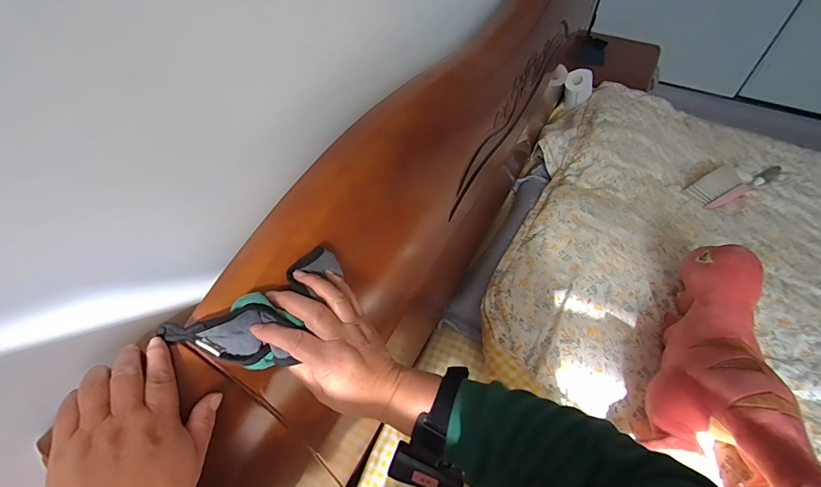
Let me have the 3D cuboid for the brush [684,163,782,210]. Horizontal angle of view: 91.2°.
[{"bbox_3d":[0.946,-0.182,1.184,0.321,0.051,0.101,-23,55,-18],"label":"brush"}]

